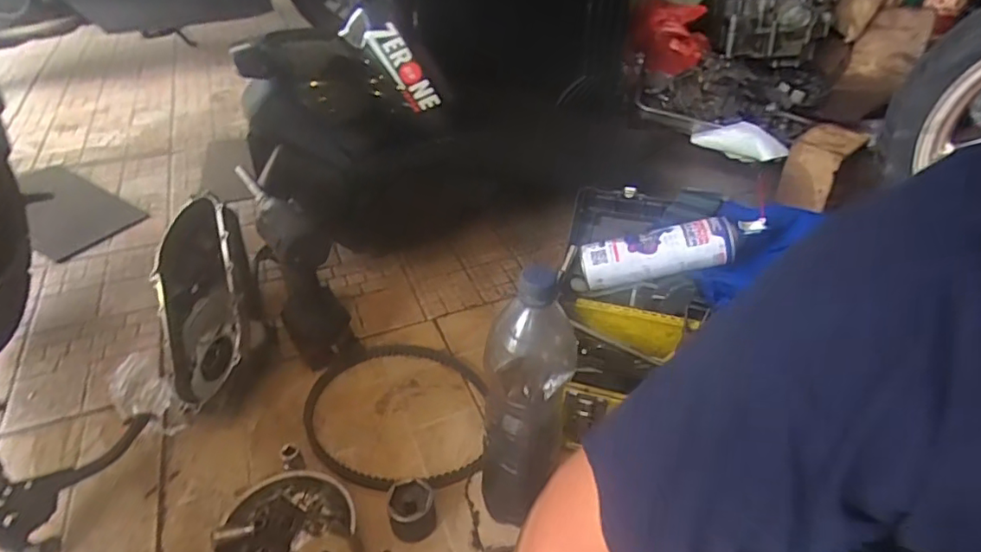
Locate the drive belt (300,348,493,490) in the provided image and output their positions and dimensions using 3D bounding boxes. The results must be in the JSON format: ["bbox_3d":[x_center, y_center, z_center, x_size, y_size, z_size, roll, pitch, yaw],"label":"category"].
[{"bbox_3d":[-0.130,0.179,0.788,0.243,0.021,0.241,4,38,3],"label":"drive belt"}]

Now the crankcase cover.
[{"bbox_3d":[-0.432,0.025,0.884,0.178,0.065,0.389,-44,51,10],"label":"crankcase cover"}]

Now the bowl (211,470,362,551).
[{"bbox_3d":[-0.219,0.288,0.623,0.143,0.049,0.155,1,38,0],"label":"bowl"}]

